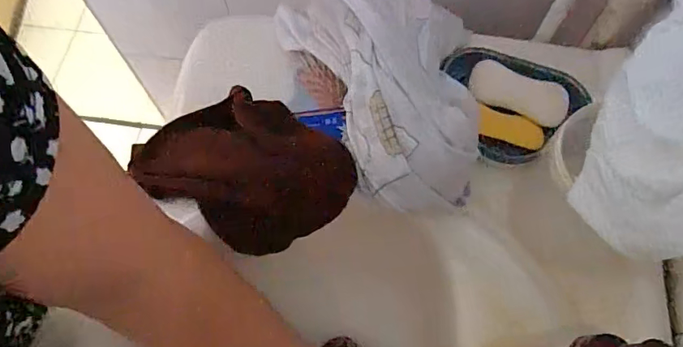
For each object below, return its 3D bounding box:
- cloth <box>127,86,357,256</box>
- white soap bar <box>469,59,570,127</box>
[{"bbox_3d":[-0.074,-0.001,0.415,0.153,0.051,0.112,38,72,15],"label":"cloth"},{"bbox_3d":[0.157,-0.071,0.441,0.086,0.017,0.036,19,68,8],"label":"white soap bar"}]

